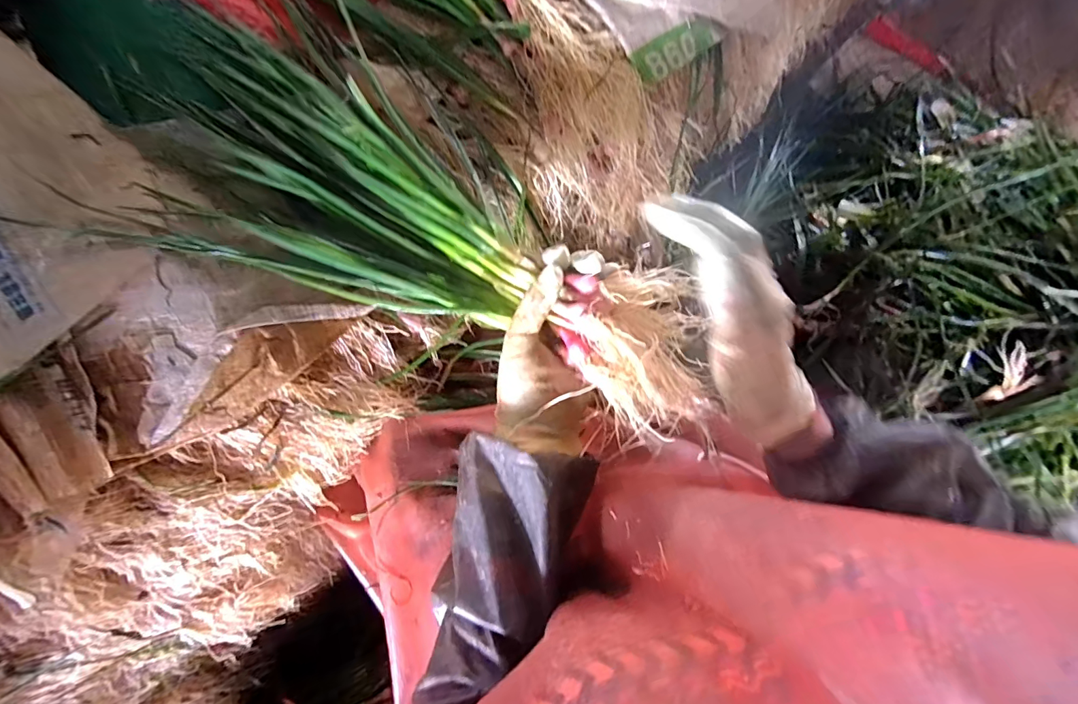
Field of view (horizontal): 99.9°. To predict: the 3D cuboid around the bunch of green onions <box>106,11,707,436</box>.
[{"bbox_3d":[-0.106,-0.092,0.348,0.474,0.062,0.149,29,80,12],"label":"bunch of green onions"}]

